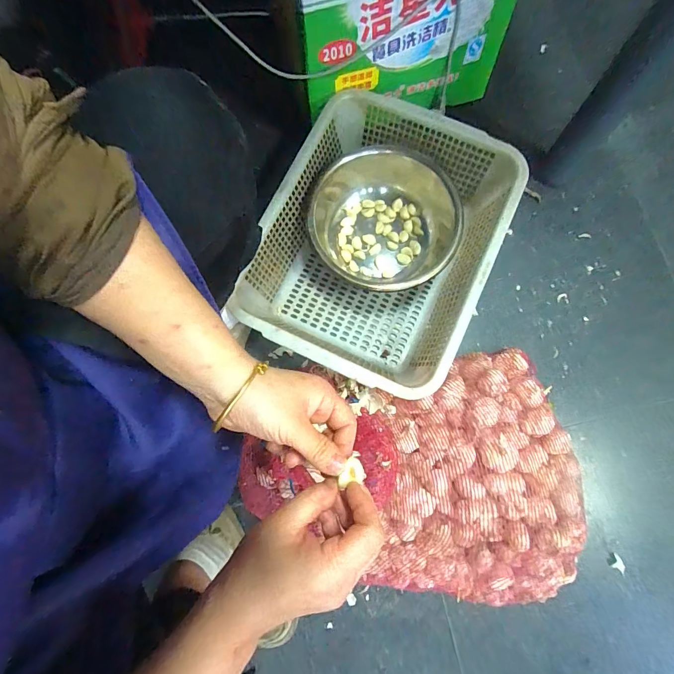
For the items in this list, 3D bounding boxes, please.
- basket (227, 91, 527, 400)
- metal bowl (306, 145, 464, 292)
[{"bbox_3d":[0.076,-0.166,0.670,0.363,0.135,0.469,23,80,5],"label":"basket"},{"bbox_3d":[0.086,-0.207,0.697,0.268,0.102,0.260,0,79,1],"label":"metal bowl"}]

